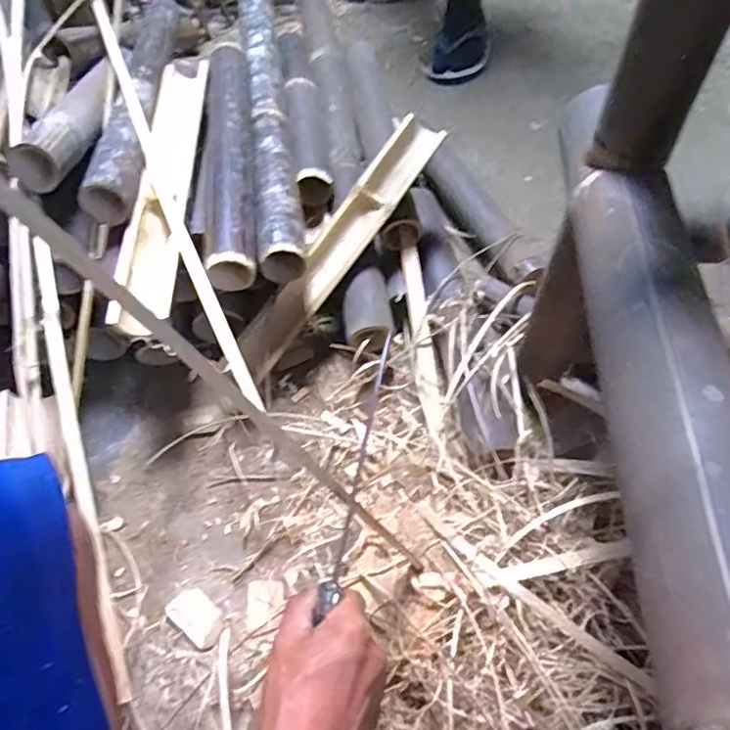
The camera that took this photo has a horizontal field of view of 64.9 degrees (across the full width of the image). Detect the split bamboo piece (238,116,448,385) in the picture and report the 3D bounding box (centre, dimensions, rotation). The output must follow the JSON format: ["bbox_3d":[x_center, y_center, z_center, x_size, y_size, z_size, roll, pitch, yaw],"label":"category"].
[{"bbox_3d":[-0.038,-0.163,0.803,0.069,0.035,0.408,37,90,24],"label":"split bamboo piece"}]

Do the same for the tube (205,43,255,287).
[{"bbox_3d":[-0.191,-0.304,0.807,0.061,0.061,0.486,-8,56,-2],"label":"tube"}]

